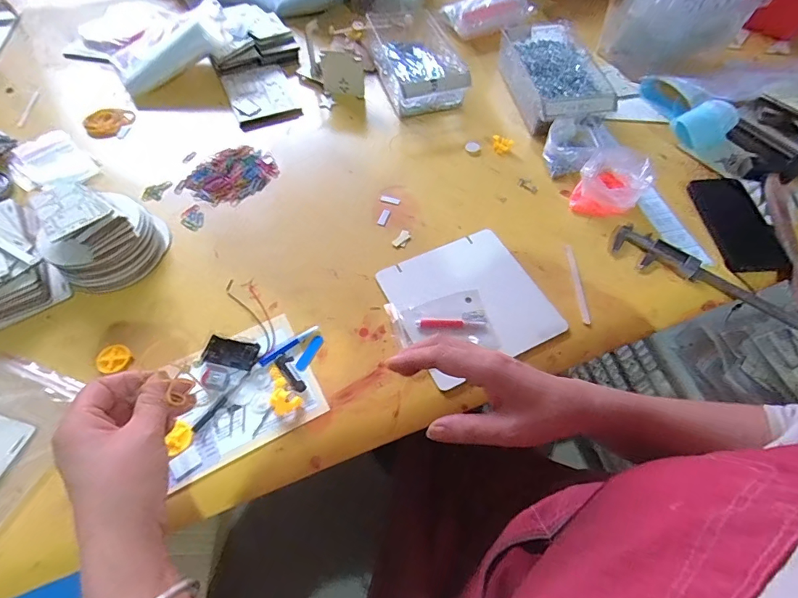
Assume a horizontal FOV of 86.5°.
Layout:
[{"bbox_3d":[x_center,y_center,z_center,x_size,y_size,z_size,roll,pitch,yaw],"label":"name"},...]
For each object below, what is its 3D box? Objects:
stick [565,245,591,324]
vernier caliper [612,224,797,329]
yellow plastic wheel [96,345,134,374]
[{"bbox_3d":[0.230,-0.022,0.547,0.009,0.006,0.120,2,59,1],"label":"stick"},{"bbox_3d":[0.393,-0.024,0.542,0.237,0.009,0.051,35,64,19],"label":"vernier caliper"},{"bbox_3d":[-0.325,0.068,0.484,0.035,0.006,0.038,0,59,-1],"label":"yellow plastic wheel"}]

